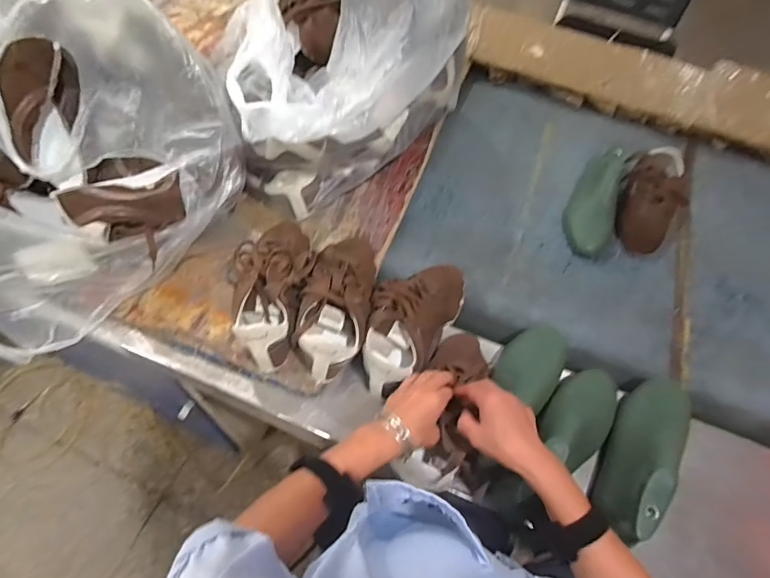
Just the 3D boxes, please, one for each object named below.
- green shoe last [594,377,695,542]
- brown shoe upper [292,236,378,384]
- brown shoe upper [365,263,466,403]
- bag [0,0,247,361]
[{"bbox_3d":[0.356,0.224,0.619,0.086,0.095,0.272,37,49,16],"label":"green shoe last"},{"bbox_3d":[-0.071,0.011,0.677,0.103,0.079,0.245,8,59,0],"label":"brown shoe upper"},{"bbox_3d":[0.040,0.040,0.684,0.118,0.085,0.247,30,61,13],"label":"brown shoe upper"},{"bbox_3d":[-0.513,-0.241,0.618,0.449,0.377,0.500,-38,69,-24],"label":"bag"}]

